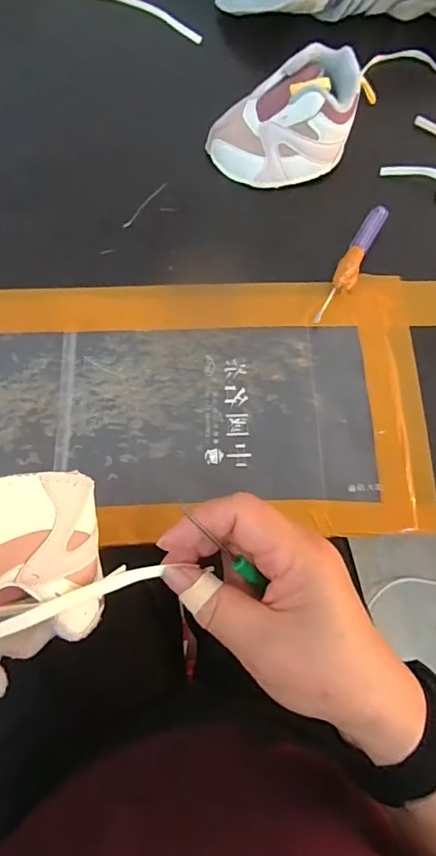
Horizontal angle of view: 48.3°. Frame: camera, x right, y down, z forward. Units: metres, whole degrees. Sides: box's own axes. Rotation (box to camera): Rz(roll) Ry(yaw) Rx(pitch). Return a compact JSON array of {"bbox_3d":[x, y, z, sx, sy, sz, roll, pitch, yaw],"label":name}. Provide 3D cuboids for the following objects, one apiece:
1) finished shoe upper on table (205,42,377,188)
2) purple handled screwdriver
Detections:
[{"bbox_3d":[0.058,-0.265,0.417,0.129,0.063,0.088,-20,73,-6],"label":"finished shoe upper on table"},{"bbox_3d":[0.110,-0.134,0.397,0.018,0.011,0.116,25,73,8],"label":"purple handled screwdriver"}]

